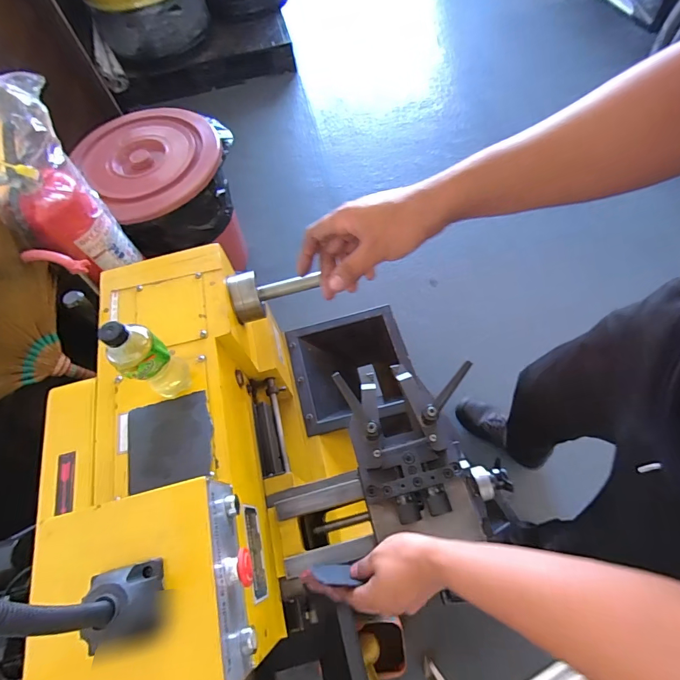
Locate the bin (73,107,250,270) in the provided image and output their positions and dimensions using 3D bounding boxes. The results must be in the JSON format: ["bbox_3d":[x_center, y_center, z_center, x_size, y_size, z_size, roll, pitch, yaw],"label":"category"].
[{"bbox_3d":[-0.593,-0.446,1.396,0.449,0.470,0.473,0,63,0],"label":"bin"}]

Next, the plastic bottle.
[{"bbox_3d":[-0.251,0.028,0.510,0.050,0.154,0.059,36,72,20],"label":"plastic bottle"}]

